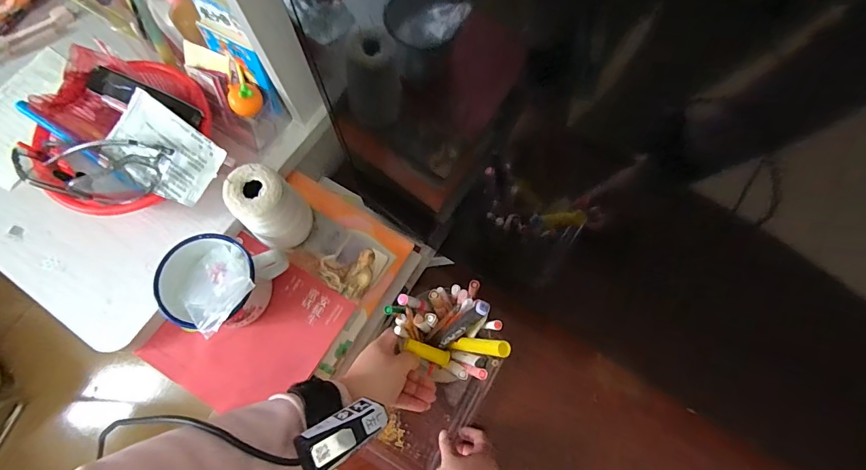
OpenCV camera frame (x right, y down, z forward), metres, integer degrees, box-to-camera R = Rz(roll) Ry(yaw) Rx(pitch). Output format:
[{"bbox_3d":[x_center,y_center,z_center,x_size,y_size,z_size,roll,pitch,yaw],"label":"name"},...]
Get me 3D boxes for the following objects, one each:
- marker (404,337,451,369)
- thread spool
[{"bbox_3d":[-0.007,0.136,0.483,0.056,0.020,0.017,24,74,-11],"label":"marker"},{"bbox_3d":[-0.162,-0.025,0.422,0.053,0.107,0.062,43,78,11],"label":"thread spool"}]

